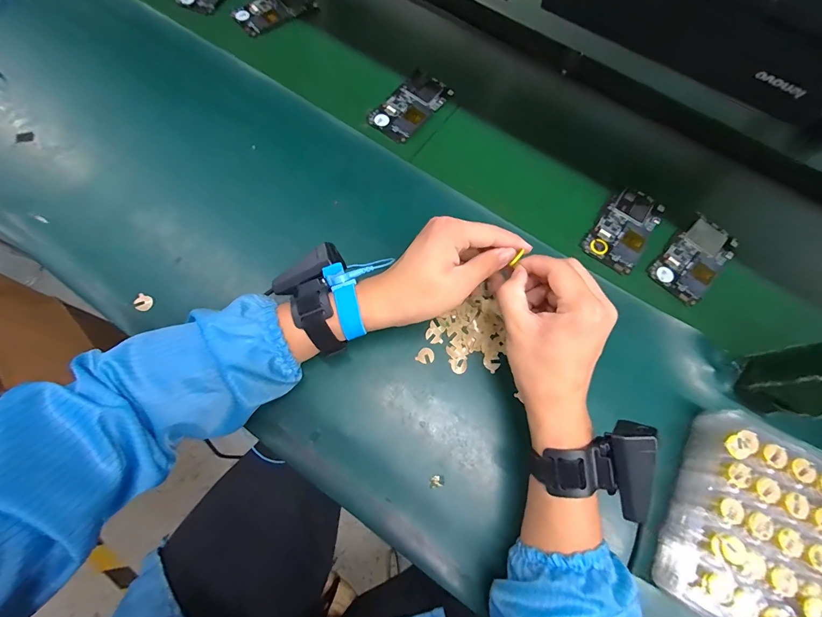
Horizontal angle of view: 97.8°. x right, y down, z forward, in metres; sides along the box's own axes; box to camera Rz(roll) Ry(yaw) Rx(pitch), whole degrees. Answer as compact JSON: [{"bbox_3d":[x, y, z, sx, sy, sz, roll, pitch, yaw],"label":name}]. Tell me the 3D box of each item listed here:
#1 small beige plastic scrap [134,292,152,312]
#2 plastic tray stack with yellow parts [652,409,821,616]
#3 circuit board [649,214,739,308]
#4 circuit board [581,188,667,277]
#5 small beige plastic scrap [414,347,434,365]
[{"bbox_3d":[-0.291,-0.006,0.390,0.013,0.010,0.018,20,74,5],"label":"small beige plastic scrap"},{"bbox_3d":[0.321,0.202,0.325,0.153,0.058,0.179,29,75,7],"label":"plastic tray stack with yellow parts"},{"bbox_3d":[0.352,-0.064,0.443,0.063,0.010,0.122,43,77,11],"label":"circuit board"},{"bbox_3d":[0.270,-0.102,0.451,0.063,0.007,0.121,35,75,9],"label":"circuit board"},{"bbox_3d":[0.016,0.051,0.382,0.017,0.004,0.018,34,75,8],"label":"small beige plastic scrap"}]

